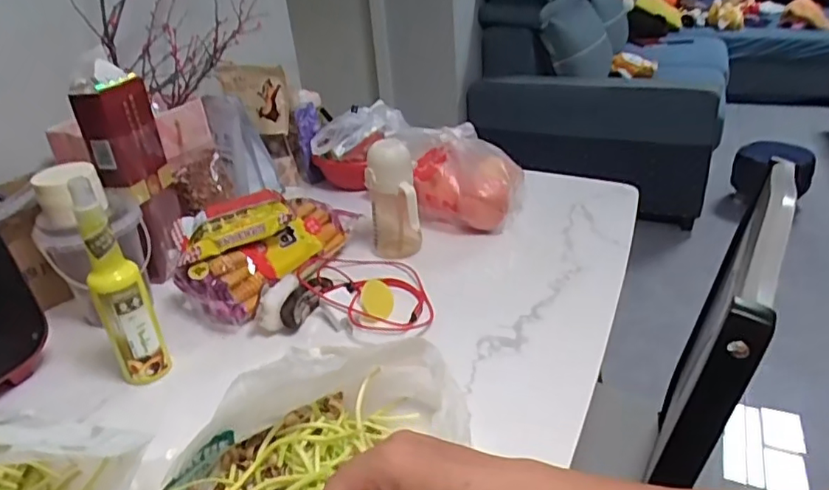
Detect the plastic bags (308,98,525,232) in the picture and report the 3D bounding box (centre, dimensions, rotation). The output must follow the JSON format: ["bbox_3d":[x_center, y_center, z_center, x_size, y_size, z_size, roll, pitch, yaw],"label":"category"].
[{"bbox_3d":[0.002,-0.136,0.999,0.387,0.141,0.149,20,38,37],"label":"plastic bags"}]

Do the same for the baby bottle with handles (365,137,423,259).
[{"bbox_3d":[-0.031,-0.067,0.847,0.074,0.169,0.068,-3,30,4],"label":"baby bottle with handles"}]

